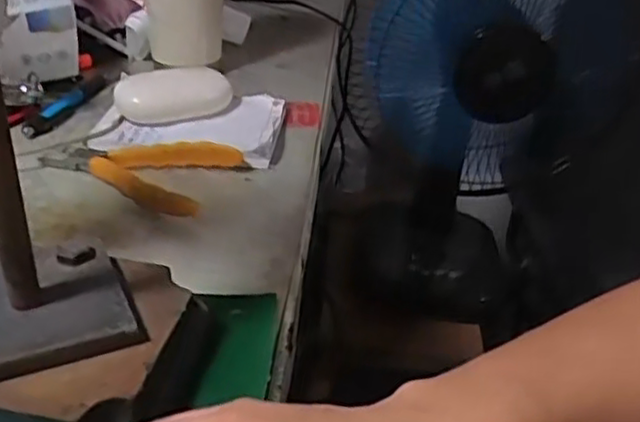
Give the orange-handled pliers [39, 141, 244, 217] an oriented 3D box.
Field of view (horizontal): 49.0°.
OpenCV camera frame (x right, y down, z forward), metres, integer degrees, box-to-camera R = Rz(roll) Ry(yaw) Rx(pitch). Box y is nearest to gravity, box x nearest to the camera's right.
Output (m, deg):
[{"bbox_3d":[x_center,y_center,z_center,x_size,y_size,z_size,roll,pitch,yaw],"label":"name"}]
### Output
[{"bbox_3d":[-0.135,-0.034,0.514,0.130,0.018,0.083,13,34,13],"label":"orange-handled pliers"}]

